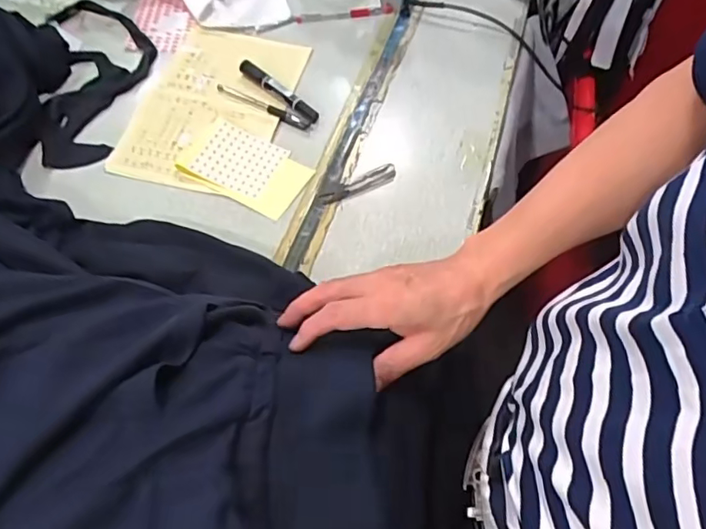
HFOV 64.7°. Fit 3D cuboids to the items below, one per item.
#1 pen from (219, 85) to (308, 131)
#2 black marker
[{"bbox_3d":[-0.123,-0.212,0.748,0.142,0.008,0.016,26,61,14],"label":"pen"},{"bbox_3d":[-0.103,-0.237,0.757,0.144,0.017,0.020,39,65,20],"label":"black marker"}]

